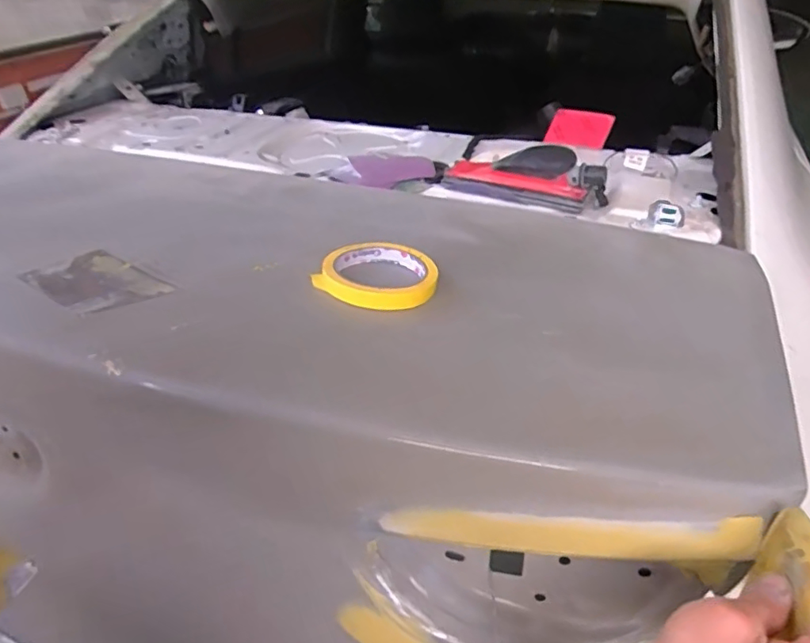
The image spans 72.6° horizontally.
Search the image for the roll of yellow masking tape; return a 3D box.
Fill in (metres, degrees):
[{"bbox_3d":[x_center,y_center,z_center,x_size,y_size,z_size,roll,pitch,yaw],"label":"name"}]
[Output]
[{"bbox_3d":[-0.019,-0.042,0.475,0.096,0.025,0.088,9,38,14],"label":"roll of yellow masking tape"}]

